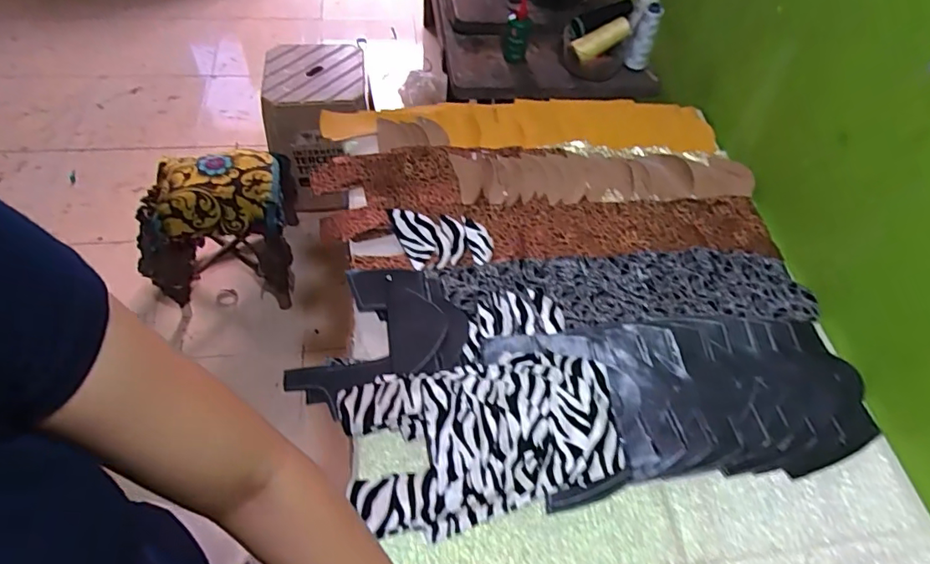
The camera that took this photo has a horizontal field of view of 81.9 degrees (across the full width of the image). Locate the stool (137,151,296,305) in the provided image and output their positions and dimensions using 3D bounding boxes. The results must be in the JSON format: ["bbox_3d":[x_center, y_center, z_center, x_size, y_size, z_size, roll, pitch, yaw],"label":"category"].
[{"bbox_3d":[-0.618,-0.164,1.418,0.308,0.354,0.326,-6,56,-9],"label":"stool"}]

